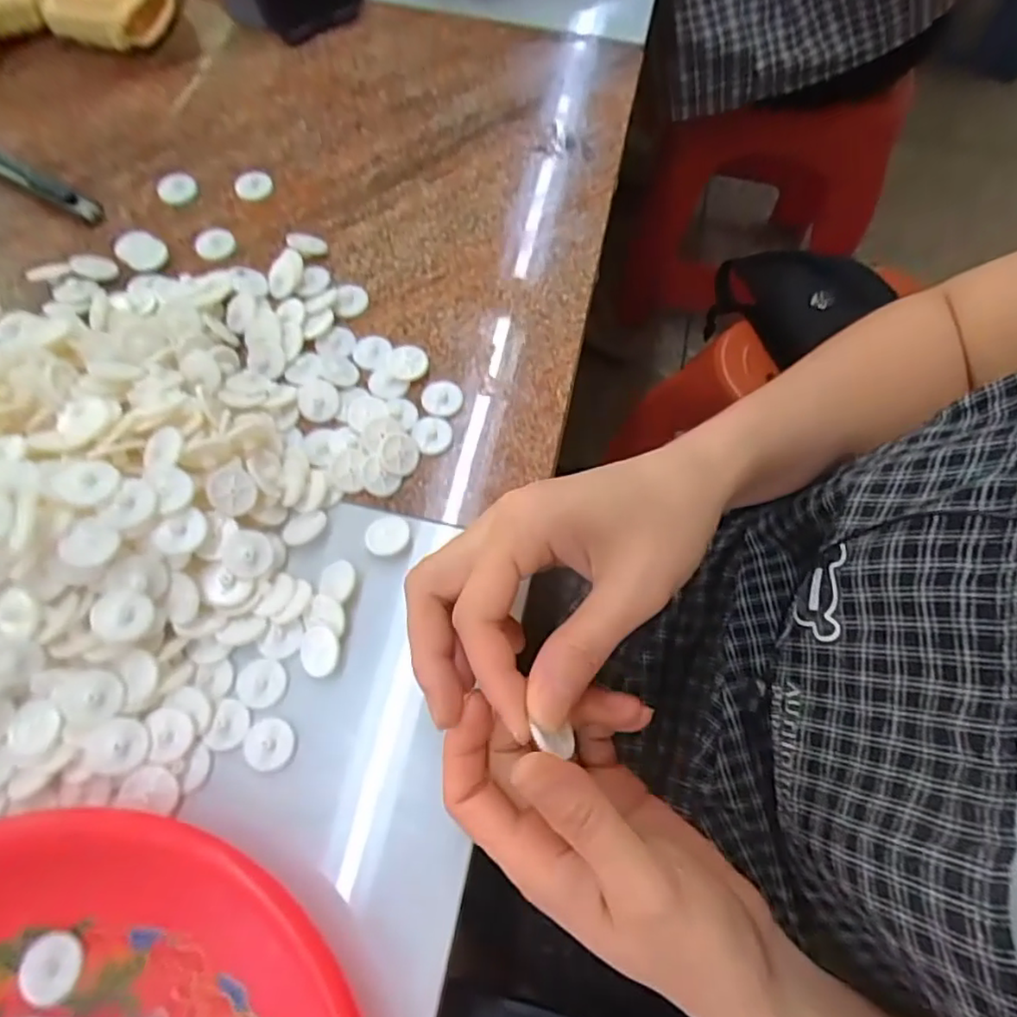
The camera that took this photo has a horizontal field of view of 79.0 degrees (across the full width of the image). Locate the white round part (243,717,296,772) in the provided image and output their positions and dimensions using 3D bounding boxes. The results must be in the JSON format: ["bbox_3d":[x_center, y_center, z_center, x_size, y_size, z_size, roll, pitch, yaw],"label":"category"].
[{"bbox_3d":[-0.103,0.101,0.265,0.020,0.004,0.020,1,67,-1],"label":"white round part"}]

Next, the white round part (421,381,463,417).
[{"bbox_3d":[-0.036,-0.060,0.332,0.022,0.004,0.021,1,67,-1],"label":"white round part"}]

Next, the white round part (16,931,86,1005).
[{"bbox_3d":[-0.170,0.169,0.227,0.021,0.004,0.022,1,67,-1],"label":"white round part"}]

